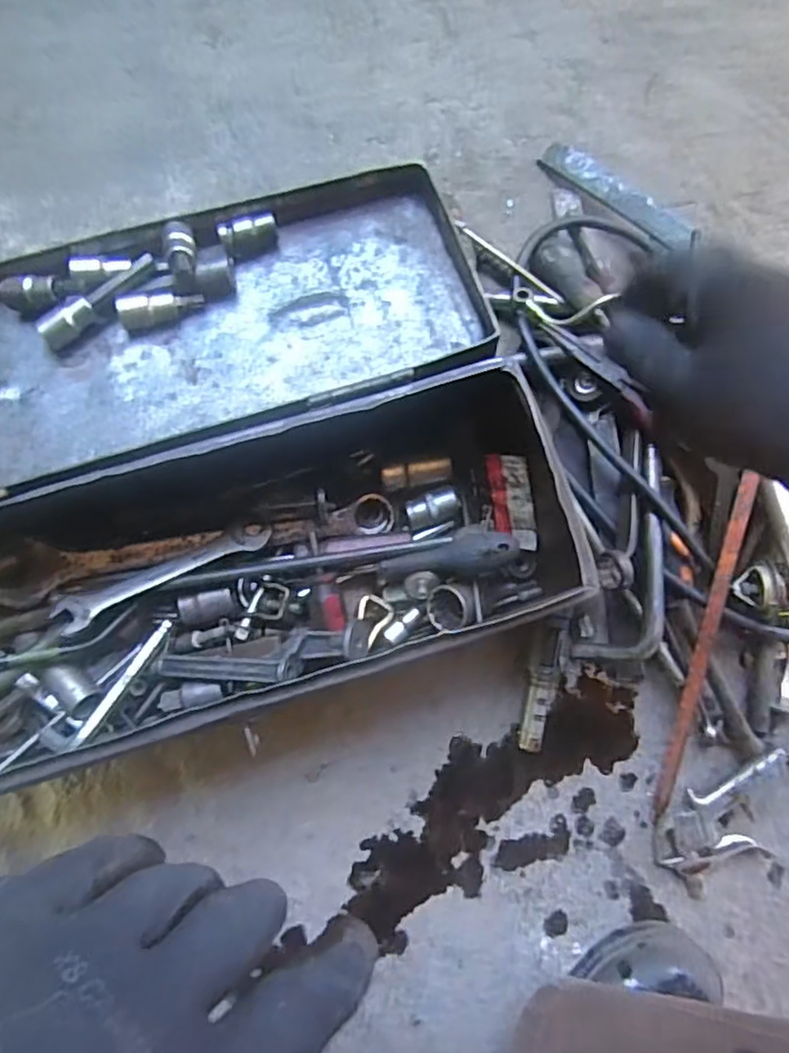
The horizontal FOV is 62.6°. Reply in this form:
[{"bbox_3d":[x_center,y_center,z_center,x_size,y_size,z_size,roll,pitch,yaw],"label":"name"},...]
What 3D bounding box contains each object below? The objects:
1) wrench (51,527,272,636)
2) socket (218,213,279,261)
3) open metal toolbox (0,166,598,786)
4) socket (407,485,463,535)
[{"bbox_3d":[-0.158,0.033,0.447,0.150,0.010,0.037,-20,45,-10],"label":"wrench"},{"bbox_3d":[-0.098,-0.198,0.446,0.038,0.022,0.018,-19,84,-6],"label":"socket"},{"bbox_3d":[-0.137,-0.039,0.449,0.439,0.151,0.316,-17,84,-5],"label":"open metal toolbox"},{"bbox_3d":[0.030,-0.012,0.488,0.042,0.022,0.024,-21,84,-6],"label":"socket"}]

